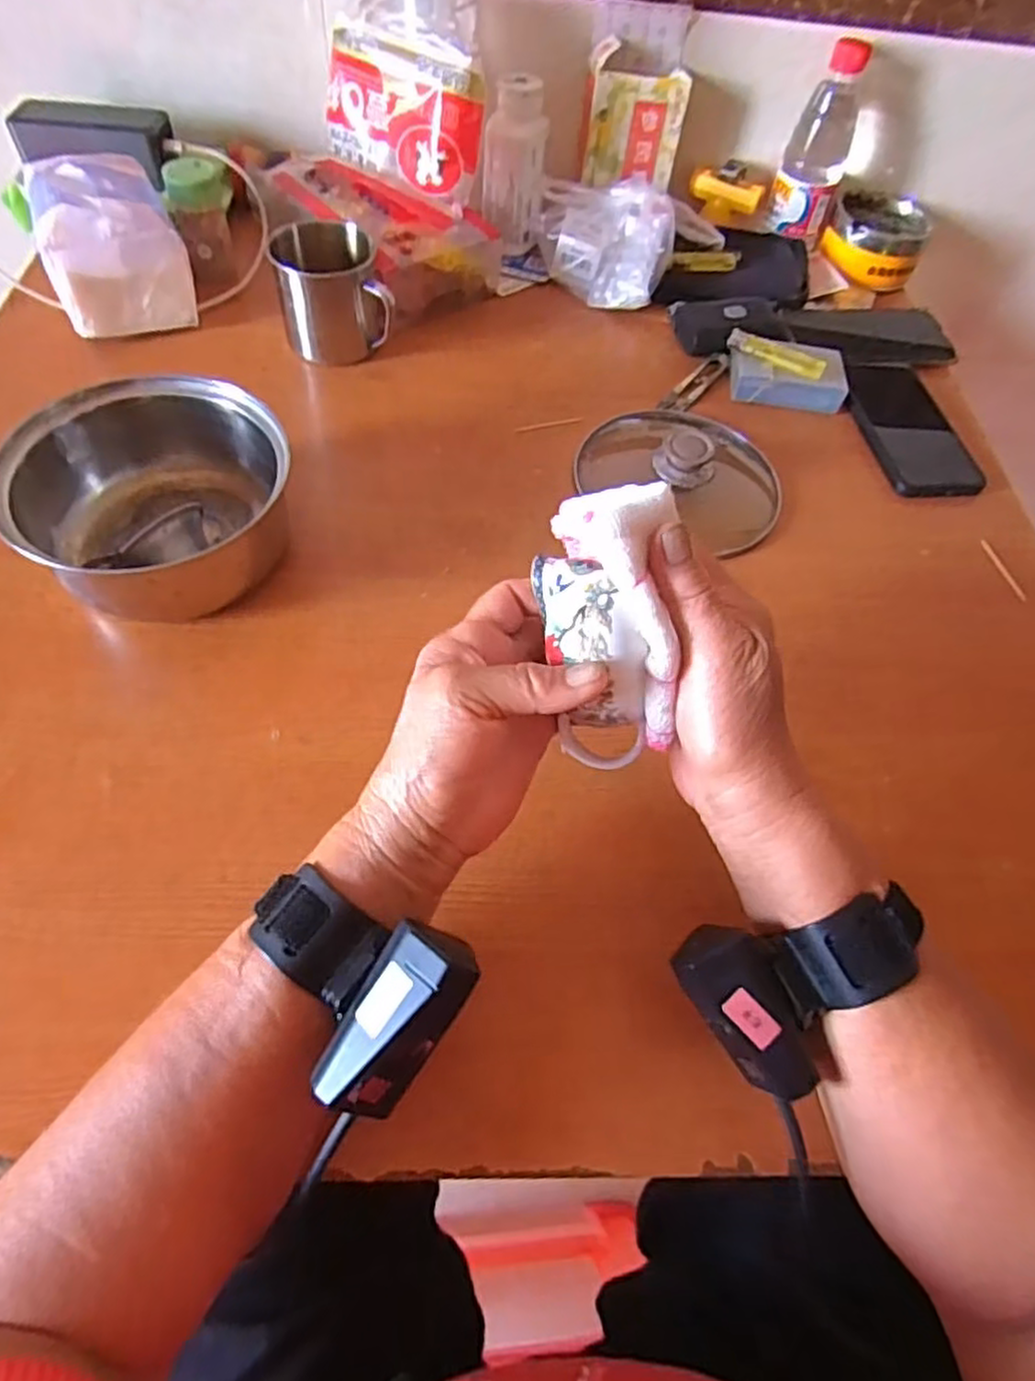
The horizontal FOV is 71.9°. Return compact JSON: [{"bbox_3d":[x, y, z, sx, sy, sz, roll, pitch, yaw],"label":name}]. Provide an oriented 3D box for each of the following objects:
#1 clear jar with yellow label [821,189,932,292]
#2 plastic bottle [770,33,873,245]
[{"bbox_3d":[0.368,-0.466,0.733,0.097,0.046,0.116,27,60,11],"label":"clear jar with yellow label"},{"bbox_3d":[0.290,-0.520,0.680,0.062,0.140,0.056,18,59,6],"label":"plastic bottle"}]

